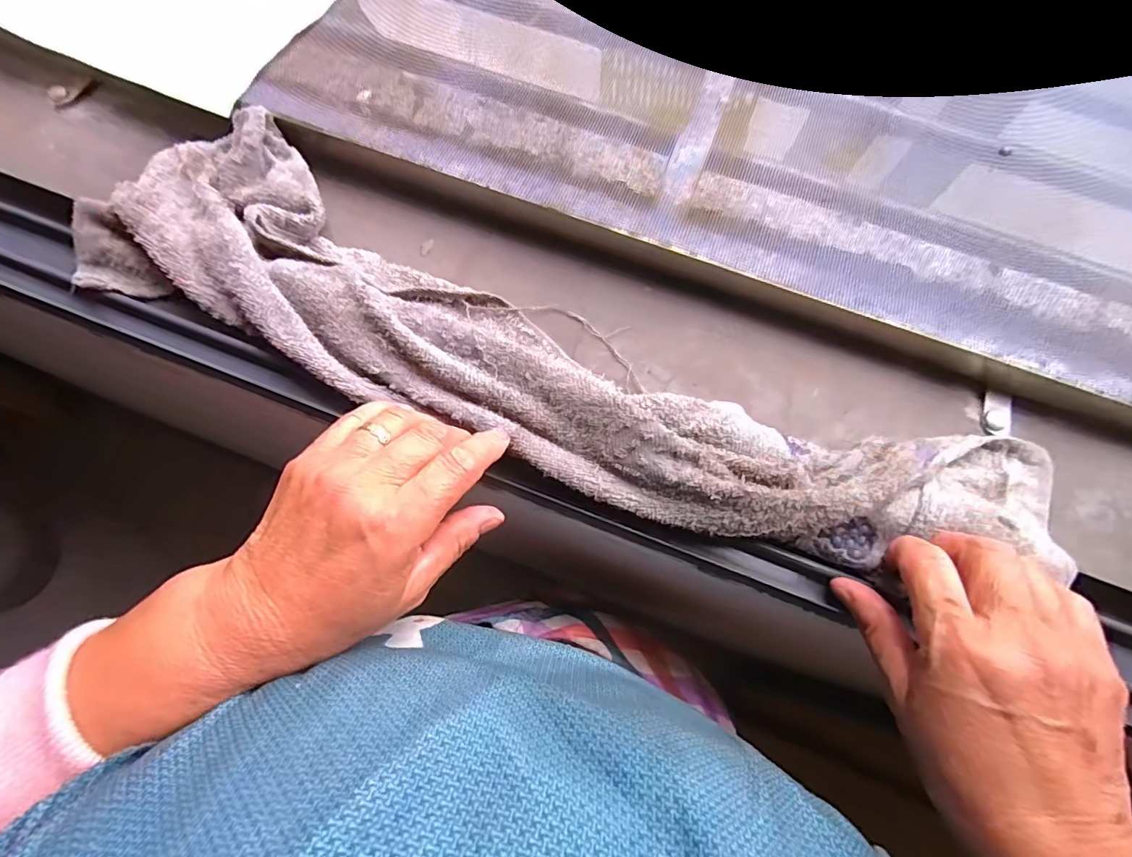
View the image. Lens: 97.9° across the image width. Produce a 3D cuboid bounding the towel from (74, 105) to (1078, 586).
[{"bbox_3d":[-0.011,-0.043,0.291,0.576,0.053,0.141,23,77,6],"label":"towel"}]

